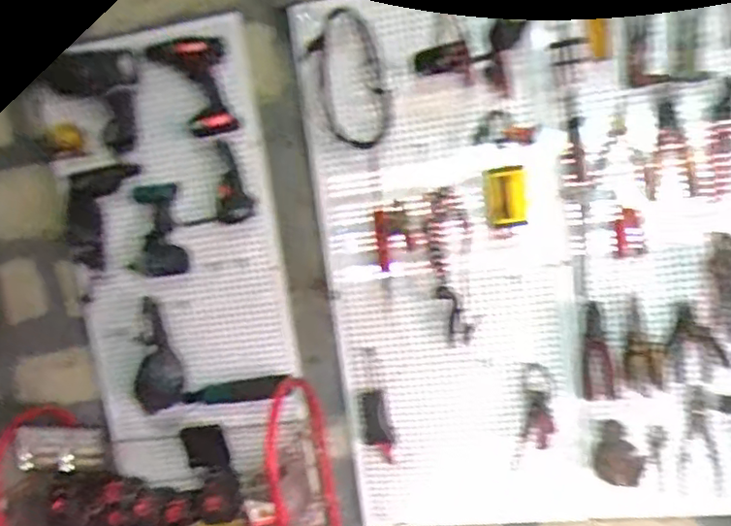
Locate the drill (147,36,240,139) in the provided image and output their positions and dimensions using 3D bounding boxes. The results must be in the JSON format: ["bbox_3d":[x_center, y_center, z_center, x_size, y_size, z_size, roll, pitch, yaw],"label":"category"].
[{"bbox_3d":[-0.350,-0.359,1.317,0.144,0.190,0.059,-11,7,-24],"label":"drill"}]

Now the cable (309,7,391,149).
[{"bbox_3d":[-0.031,-0.378,1.325,0.142,0.274,0.032,-8,6,4],"label":"cable"}]

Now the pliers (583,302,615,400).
[{"bbox_3d":[0.486,0.188,1.358,0.062,0.200,0.008,-7,6,13],"label":"pliers"}]

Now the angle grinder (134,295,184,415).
[{"bbox_3d":[-0.471,0.209,1.437,0.102,0.249,0.088,-10,7,-19],"label":"angle grinder"}]

